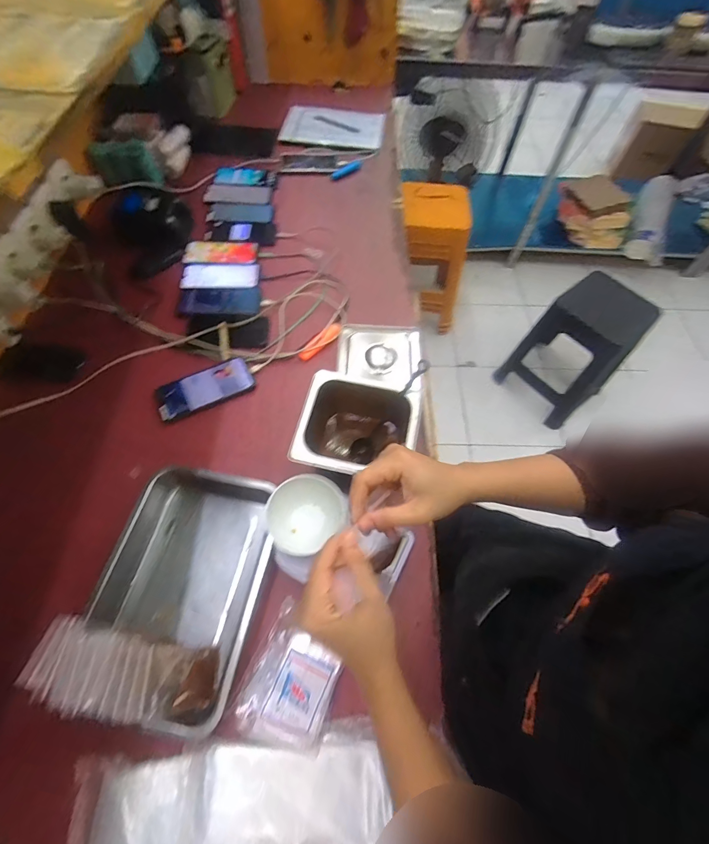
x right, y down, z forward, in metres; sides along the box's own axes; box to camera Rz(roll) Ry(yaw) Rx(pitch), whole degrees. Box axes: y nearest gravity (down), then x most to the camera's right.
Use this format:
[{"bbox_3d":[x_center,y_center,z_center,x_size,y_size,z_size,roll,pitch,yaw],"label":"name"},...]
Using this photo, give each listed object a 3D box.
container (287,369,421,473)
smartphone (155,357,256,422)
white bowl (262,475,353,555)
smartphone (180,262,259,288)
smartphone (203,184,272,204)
[{"bbox_3d":[0.007,0.020,0.595,0.172,0.097,0.162,12,62,5],"label":"container"},{"bbox_3d":[-0.275,-0.065,0.689,0.169,0.006,0.079,-23,63,-14],"label":"smartphone"},{"bbox_3d":[-0.071,0.129,0.531,0.112,0.049,0.093,-35,68,-19],"label":"white bowl"},{"bbox_3d":[-0.301,-0.329,0.836,0.169,0.007,0.079,-3,60,-3],"label":"smartphone"},{"bbox_3d":[-0.309,-0.608,0.994,0.168,0.010,0.072,2,59,0],"label":"smartphone"}]

